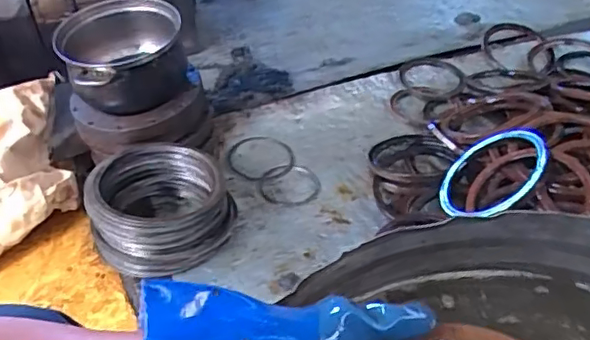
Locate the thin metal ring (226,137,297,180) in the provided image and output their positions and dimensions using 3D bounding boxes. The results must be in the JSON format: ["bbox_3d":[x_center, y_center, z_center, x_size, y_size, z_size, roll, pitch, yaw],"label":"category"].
[{"bbox_3d":[-0.068,-0.024,1.188,0.133,0.010,0.138,1,43,-1],"label":"thin metal ring"}]

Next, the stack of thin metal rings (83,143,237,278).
[{"bbox_3d":[-0.223,0.066,0.986,0.223,0.136,0.211,-12,43,-11],"label":"stack of thin metal rings"}]

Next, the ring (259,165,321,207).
[{"bbox_3d":[-0.009,0.029,1.120,0.117,0.008,0.112,-1,42,1],"label":"ring"}]

